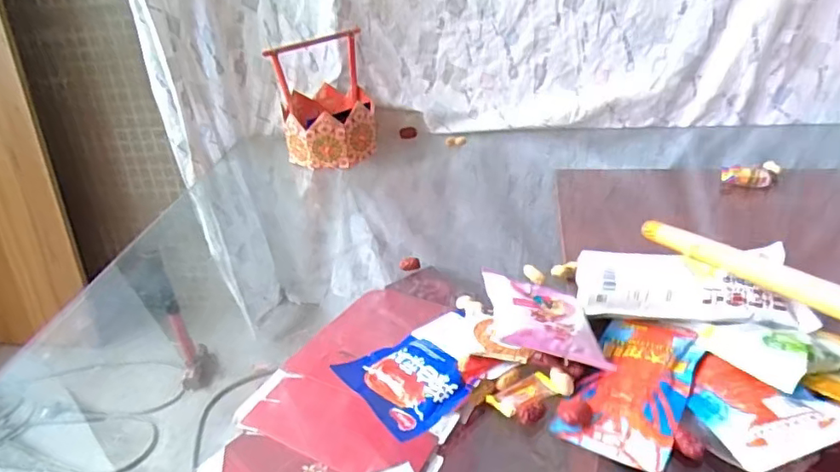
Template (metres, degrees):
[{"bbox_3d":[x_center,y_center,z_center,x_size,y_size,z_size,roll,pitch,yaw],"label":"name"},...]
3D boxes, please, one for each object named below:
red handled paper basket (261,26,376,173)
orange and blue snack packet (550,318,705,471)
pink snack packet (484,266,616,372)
[{"bbox_3d":[-0.171,-0.245,1.018,0.157,0.199,0.169,-11,32,-6],"label":"red handled paper basket"},{"bbox_3d":[0.205,0.136,0.534,0.093,0.019,0.178,16,38,31],"label":"orange and blue snack packet"},{"bbox_3d":[0.128,0.080,0.580,0.120,0.026,0.120,16,25,-16],"label":"pink snack packet"}]

